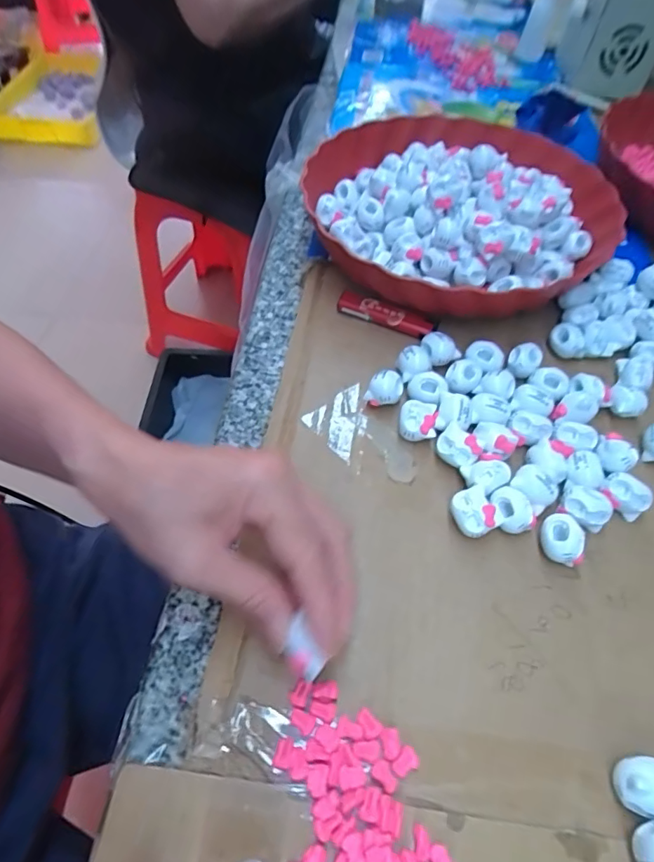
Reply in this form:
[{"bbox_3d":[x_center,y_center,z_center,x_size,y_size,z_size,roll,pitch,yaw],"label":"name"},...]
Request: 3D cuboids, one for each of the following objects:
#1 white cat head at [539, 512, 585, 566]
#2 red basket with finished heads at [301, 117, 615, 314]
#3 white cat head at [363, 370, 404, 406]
[{"bbox_3d":[0.127,0.060,0.276,0.020,0.019,0.024,-8,55,-8],"label":"white cat head"},{"bbox_3d":[0.104,-0.174,0.410,0.242,0.064,0.223,10,55,5],"label":"red basket with finished heads"},{"bbox_3d":[0.037,-0.028,0.330,0.024,0.019,0.023,6,55,2],"label":"white cat head"}]

